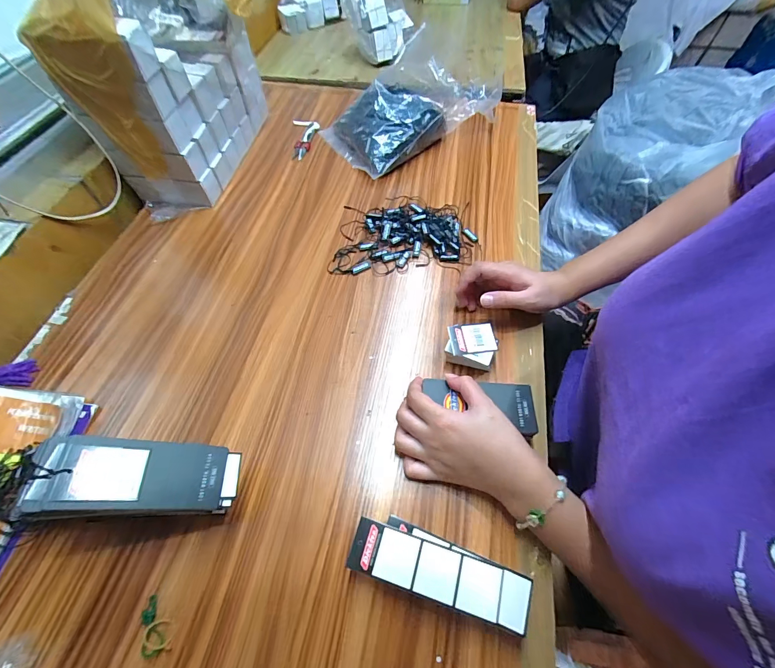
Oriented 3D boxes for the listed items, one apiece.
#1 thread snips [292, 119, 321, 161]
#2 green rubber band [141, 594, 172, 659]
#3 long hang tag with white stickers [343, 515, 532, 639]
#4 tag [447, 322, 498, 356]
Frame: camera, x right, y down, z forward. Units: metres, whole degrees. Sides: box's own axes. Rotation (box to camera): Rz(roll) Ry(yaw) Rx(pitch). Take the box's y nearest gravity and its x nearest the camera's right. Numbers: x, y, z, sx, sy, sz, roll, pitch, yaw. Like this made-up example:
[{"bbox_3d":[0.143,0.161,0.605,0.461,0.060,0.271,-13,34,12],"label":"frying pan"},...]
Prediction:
[{"bbox_3d":[-0.150,-0.364,0.636,0.048,0.015,0.111,-6,59,-3],"label":"thread snips"},{"bbox_3d":[-0.186,0.232,0.273,0.019,0.009,0.040,-26,62,-14],"label":"green rubber band"},{"bbox_3d":[0.039,0.187,0.270,0.138,0.004,0.037,15,60,9],"label":"long hang tag with white stickers"},{"bbox_3d":[0.095,0.005,0.383,0.049,0.004,0.036,-7,62,0],"label":"tag"}]

